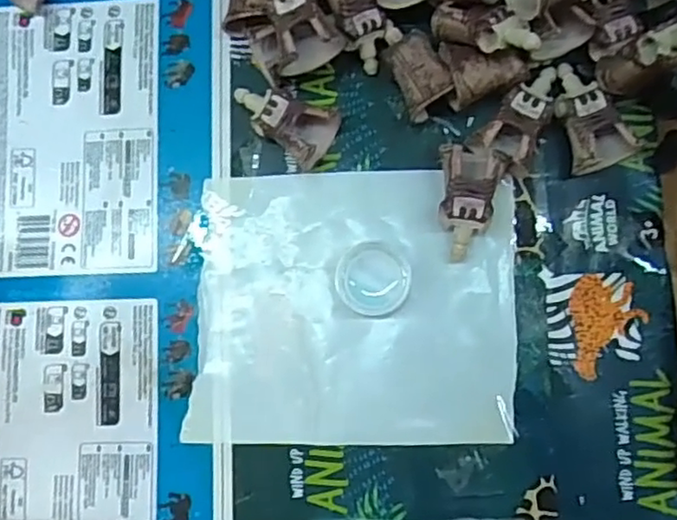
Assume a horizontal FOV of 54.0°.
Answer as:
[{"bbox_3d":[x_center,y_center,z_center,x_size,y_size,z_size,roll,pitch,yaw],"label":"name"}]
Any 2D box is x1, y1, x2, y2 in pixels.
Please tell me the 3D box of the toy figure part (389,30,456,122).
[{"bbox_3d":[0.036,-0.084,0.301,0.021,0.020,0.036,-21,83,2],"label":"toy figure part"}]

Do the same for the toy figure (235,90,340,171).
[{"bbox_3d":[-0.024,-0.066,0.304,0.048,0.018,0.029,36,88,7],"label":"toy figure"}]

